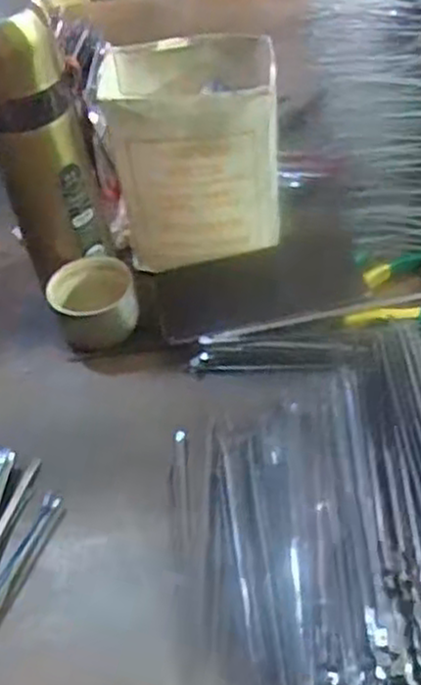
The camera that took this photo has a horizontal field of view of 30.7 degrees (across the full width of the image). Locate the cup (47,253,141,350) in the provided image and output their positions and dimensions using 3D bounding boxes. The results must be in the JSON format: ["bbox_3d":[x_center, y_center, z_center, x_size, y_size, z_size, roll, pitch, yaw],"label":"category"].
[{"bbox_3d":[-0.086,-0.029,0.583,0.060,0.047,0.058,-3,49,4],"label":"cup"}]

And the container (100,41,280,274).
[{"bbox_3d":[-0.011,-0.146,0.578,0.116,0.138,0.101,-6,49,2],"label":"container"}]

